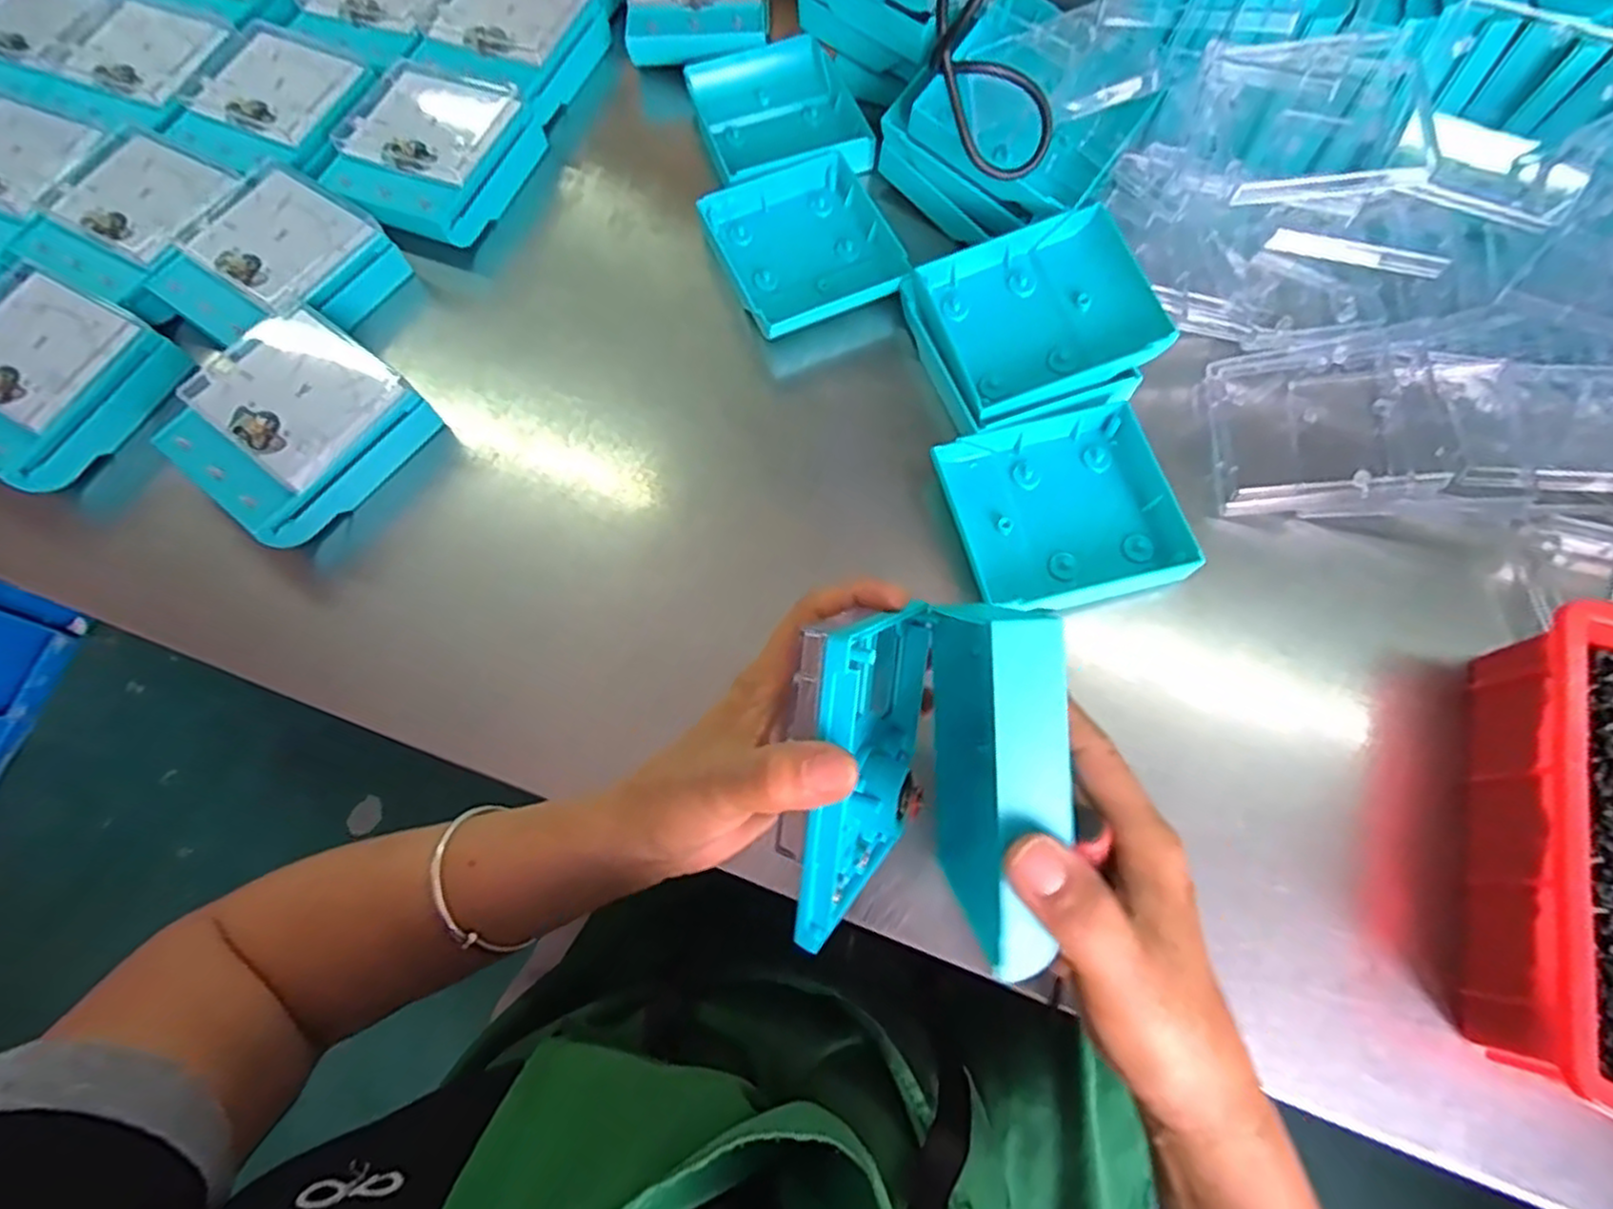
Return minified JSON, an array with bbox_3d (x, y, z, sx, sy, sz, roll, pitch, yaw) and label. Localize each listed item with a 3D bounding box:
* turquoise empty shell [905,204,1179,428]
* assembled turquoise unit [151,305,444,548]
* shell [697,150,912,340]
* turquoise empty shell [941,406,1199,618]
[{"bbox_3d":[0.134,-0.171,0.417,0.117,0.025,0.110,-17,70,-5],"label":"turquoise empty shell"},{"bbox_3d":[-0.292,-0.103,0.415,0.104,0.044,0.117,37,75,14],"label":"assembled turquoise unit"},{"bbox_3d":[0.000,-0.230,0.463,0.106,0.020,0.123,-21,70,-6],"label":"shell"},{"bbox_3d":[0.140,-0.052,0.393,0.113,0.022,0.108,-15,70,-4],"label":"turquoise empty shell"}]

